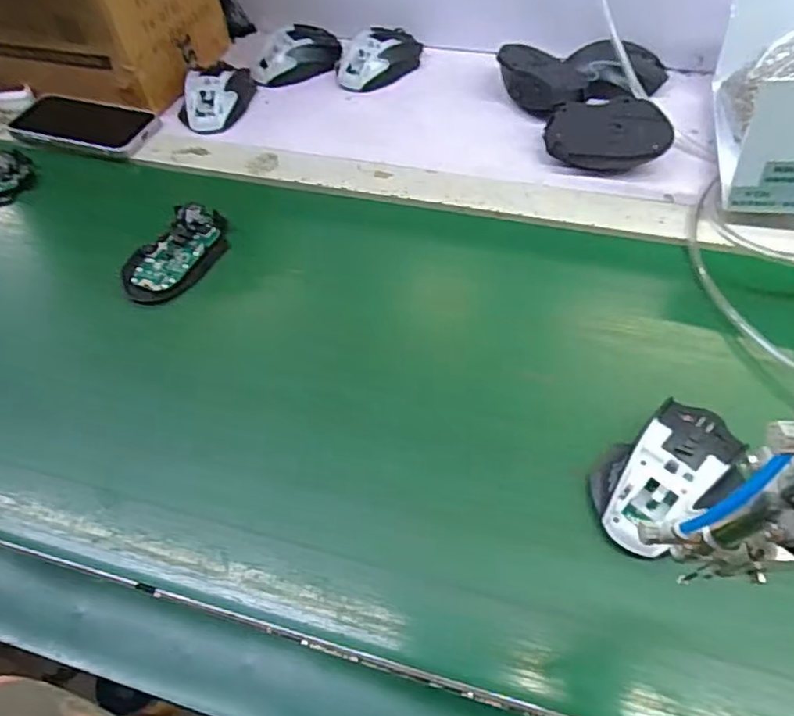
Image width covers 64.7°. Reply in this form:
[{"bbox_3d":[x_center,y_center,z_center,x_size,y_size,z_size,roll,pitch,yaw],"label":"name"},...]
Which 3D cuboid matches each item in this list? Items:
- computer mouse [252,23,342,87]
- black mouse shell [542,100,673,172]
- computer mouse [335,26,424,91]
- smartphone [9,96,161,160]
[{"bbox_3d":[-0.125,-0.373,0.768,0.114,0.038,0.068,-16,54,-8],"label":"computer mouse"},{"bbox_3d":[0.206,-0.215,0.622,0.115,0.045,0.080,5,54,8],"label":"black mouse shell"},{"bbox_3d":[-0.021,-0.365,0.756,0.117,0.036,0.069,-30,57,-18],"label":"computer mouse"},{"bbox_3d":[-0.356,-0.262,0.713,0.161,0.013,0.084,13,55,13],"label":"smartphone"}]

